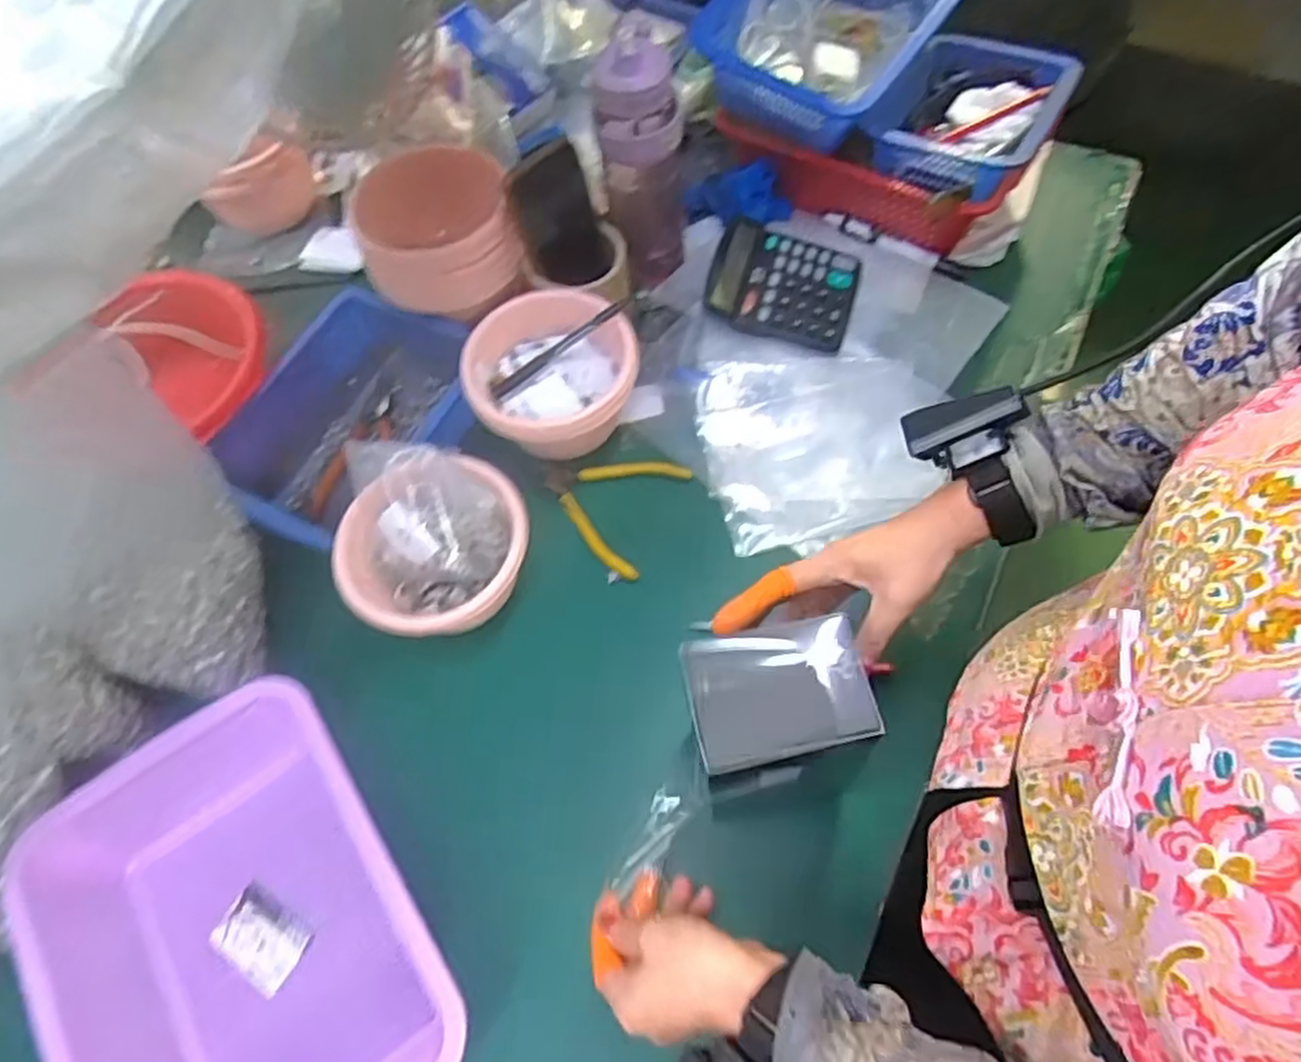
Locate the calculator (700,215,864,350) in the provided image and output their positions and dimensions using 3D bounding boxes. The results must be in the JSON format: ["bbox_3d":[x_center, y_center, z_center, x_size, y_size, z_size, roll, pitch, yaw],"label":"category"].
[{"bbox_3d":[0.135,-0.258,0.765,0.147,0.033,0.128,17,66,11],"label":"calculator"}]

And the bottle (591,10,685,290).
[{"bbox_3d":[-0.008,-0.347,0.716,0.071,0.261,0.059,-6,64,0],"label":"bottle"}]

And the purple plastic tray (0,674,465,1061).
[{"bbox_3d":[-0.279,0.285,0.514,0.227,0.087,0.306,-34,67,-13],"label":"purple plastic tray"}]

